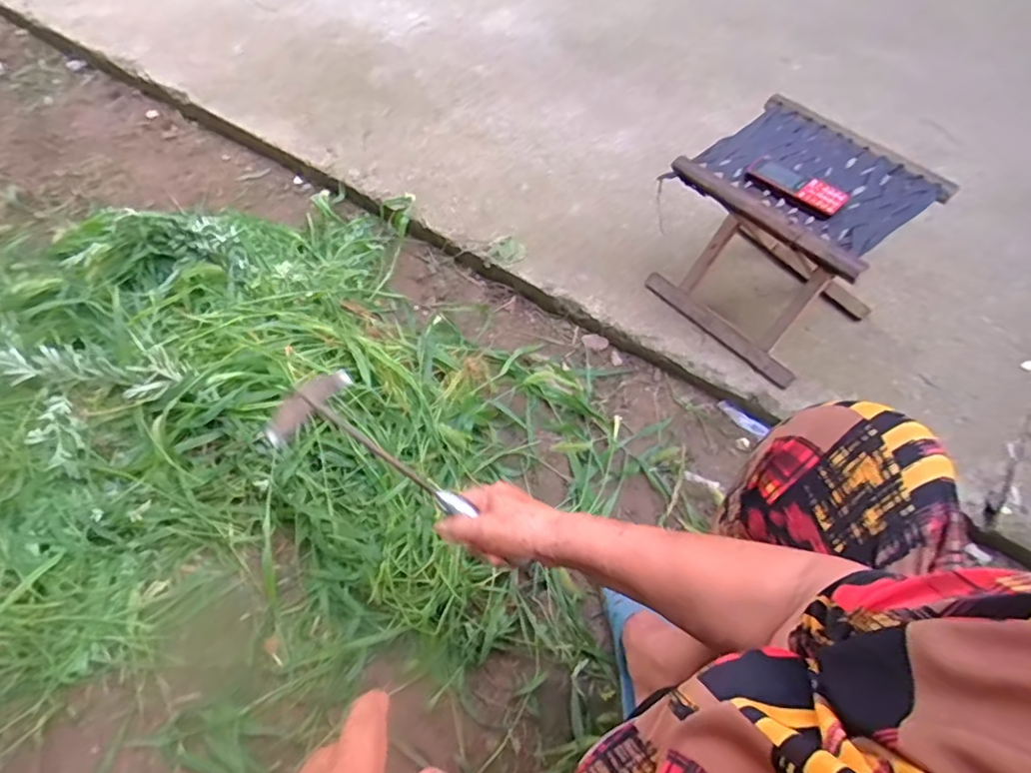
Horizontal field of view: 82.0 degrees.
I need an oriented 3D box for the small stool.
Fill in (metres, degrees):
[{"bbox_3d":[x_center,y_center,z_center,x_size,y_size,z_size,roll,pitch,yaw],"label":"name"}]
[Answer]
[{"bbox_3d":[0.412,-0.225,0.923,0.257,0.264,0.283,-35,62,-21],"label":"small stool"}]

